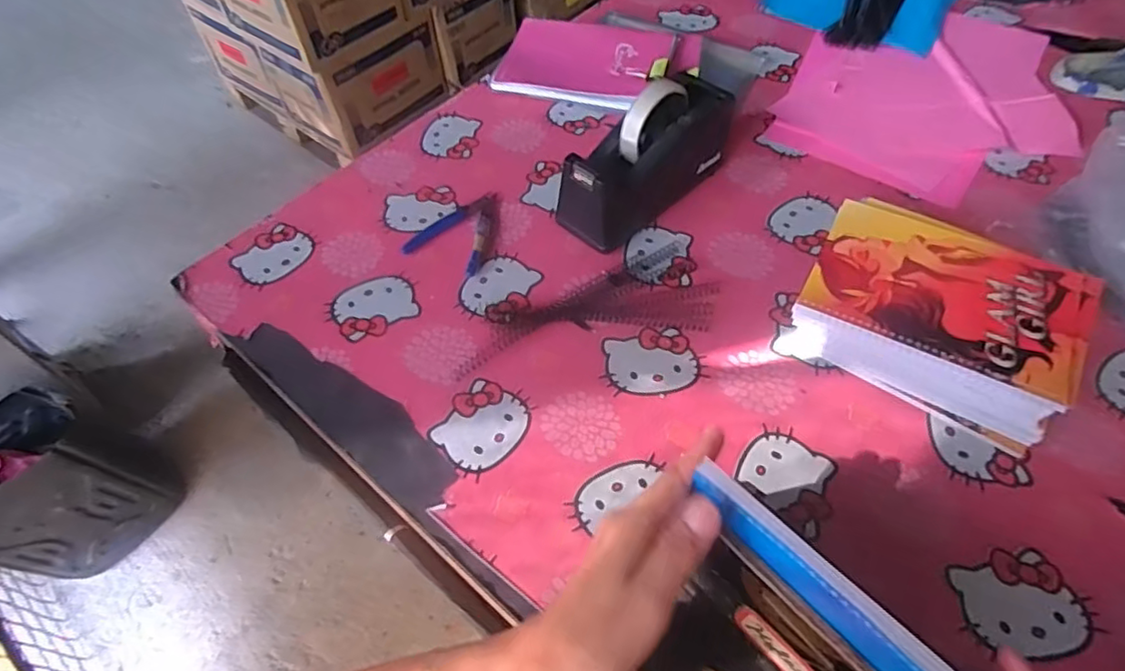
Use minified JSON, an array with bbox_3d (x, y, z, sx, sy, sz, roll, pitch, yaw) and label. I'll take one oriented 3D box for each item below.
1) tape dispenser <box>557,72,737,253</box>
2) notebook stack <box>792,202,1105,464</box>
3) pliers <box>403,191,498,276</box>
[{"bbox_3d":[0.091,-0.184,0.642,0.212,0.114,0.065,-37,60,-21],"label":"tape dispenser"},{"bbox_3d":[0.320,-0.019,0.539,0.208,0.072,0.164,27,61,21],"label":"notebook stack"},{"bbox_3d":[-0.105,-0.116,0.667,0.083,0.007,0.115,20,58,17],"label":"pliers"}]

